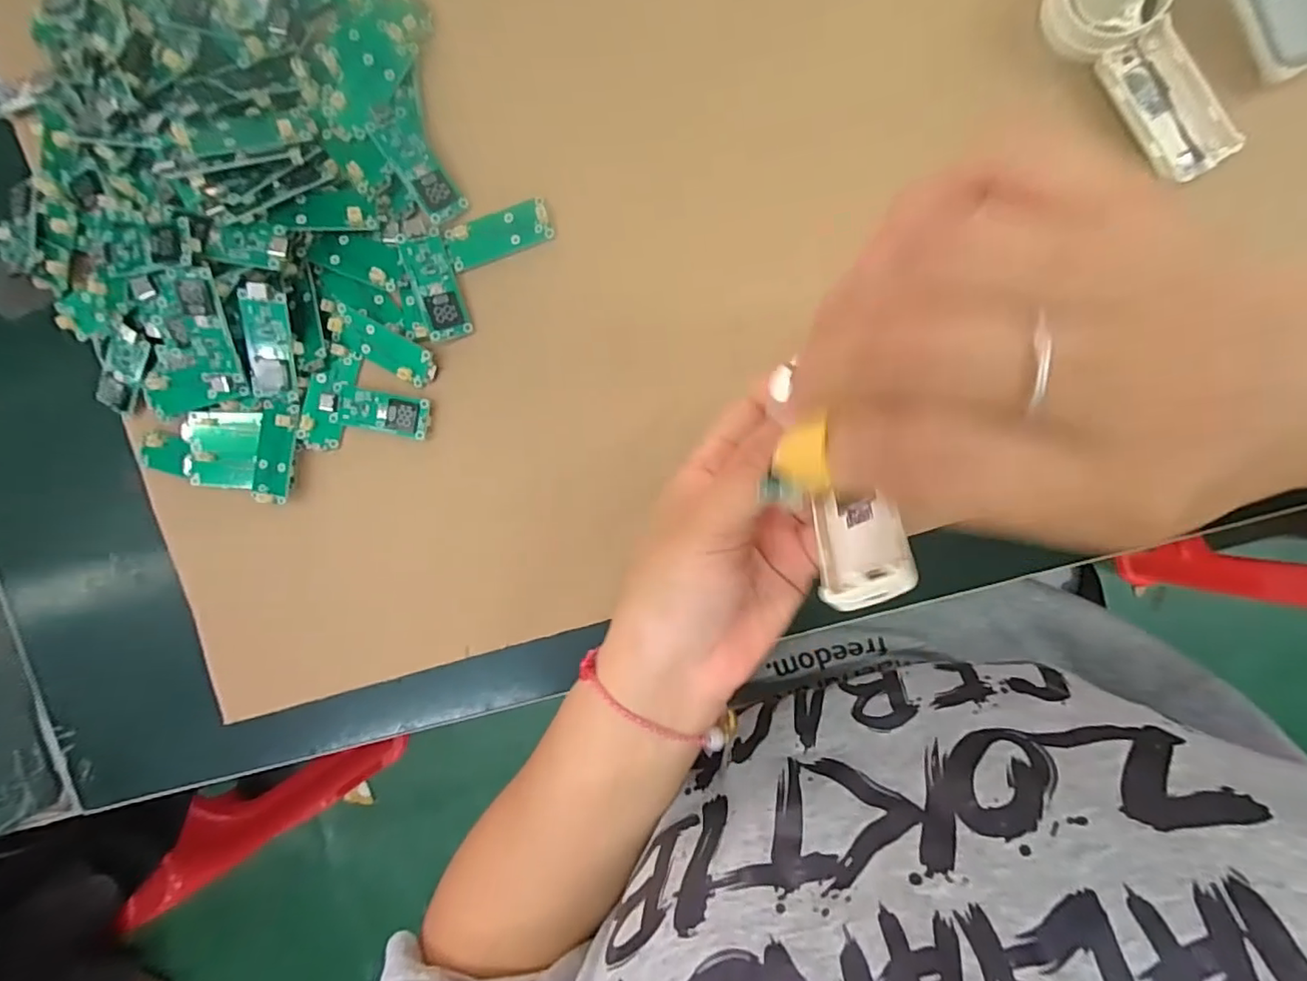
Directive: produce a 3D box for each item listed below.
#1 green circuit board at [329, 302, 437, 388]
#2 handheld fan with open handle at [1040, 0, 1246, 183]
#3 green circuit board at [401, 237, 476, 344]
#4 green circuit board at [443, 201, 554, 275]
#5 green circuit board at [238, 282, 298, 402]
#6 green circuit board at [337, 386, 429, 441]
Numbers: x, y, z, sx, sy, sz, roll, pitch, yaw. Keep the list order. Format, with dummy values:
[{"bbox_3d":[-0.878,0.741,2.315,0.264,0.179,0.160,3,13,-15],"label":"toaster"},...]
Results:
[{"bbox_3d":[-0.124,-0.065,0.261,0.050,0.004,0.019,28,96,3],"label":"green circuit board"},{"bbox_3d":[0.183,-0.160,0.207,0.034,0.022,0.091,-40,90,7],"label":"handheld fan with open handle"},{"bbox_3d":[-0.097,-0.091,0.257,0.019,0.004,0.045,-19,98,-18],"label":"green circuit board"},{"bbox_3d":[-0.069,-0.114,0.255,0.047,0.004,0.018,-17,92,7],"label":"green circuit board"},{"bbox_3d":[-0.171,-0.065,0.256,0.018,0.009,0.050,12,116,5],"label":"green circuit board"},{"bbox_3d":[-0.126,-0.036,0.265,0.042,0.004,0.018,11,95,5],"label":"green circuit board"}]

